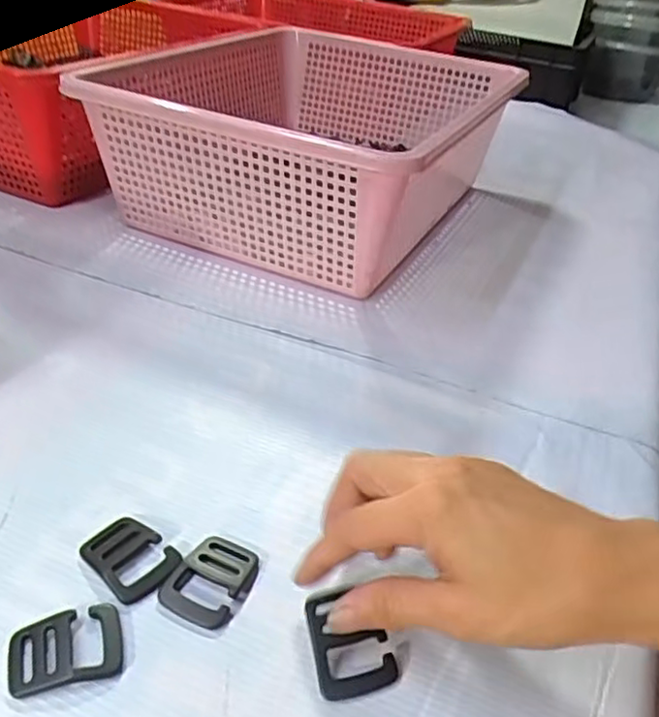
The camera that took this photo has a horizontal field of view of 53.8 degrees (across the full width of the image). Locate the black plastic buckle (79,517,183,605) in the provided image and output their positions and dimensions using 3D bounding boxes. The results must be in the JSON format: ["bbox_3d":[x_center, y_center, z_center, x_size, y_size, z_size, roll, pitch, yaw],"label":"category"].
[{"bbox_3d":[-0.092,0.091,0.302,0.042,0.005,0.032,32,43,31],"label":"black plastic buckle"}]

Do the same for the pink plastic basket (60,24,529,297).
[{"bbox_3d":[0.004,-0.220,0.642,0.262,0.137,0.462,17,37,15],"label":"pink plastic basket"}]

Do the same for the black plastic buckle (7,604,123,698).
[{"bbox_3d":[-0.107,0.118,0.264,0.043,0.005,0.032,-6,37,-17],"label":"black plastic buckle"}]

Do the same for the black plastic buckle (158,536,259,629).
[{"bbox_3d":[-0.054,0.100,0.296,0.034,0.004,0.044,19,37,17],"label":"black plastic buckle"}]

